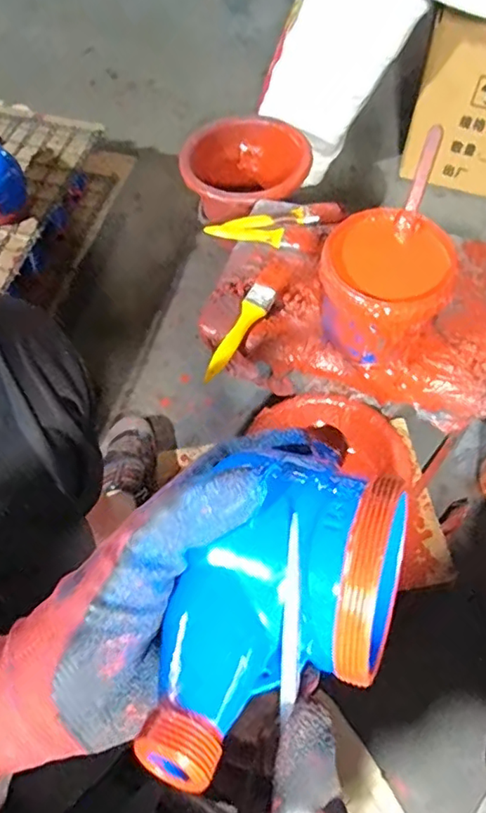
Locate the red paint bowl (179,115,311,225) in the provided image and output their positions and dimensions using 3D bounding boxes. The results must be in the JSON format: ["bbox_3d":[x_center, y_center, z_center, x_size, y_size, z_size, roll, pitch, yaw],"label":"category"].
[{"bbox_3d":[0.006,-0.392,0.971,0.208,0.120,0.215,-9,62,-3],"label":"red paint bowl"}]

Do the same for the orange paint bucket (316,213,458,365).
[{"bbox_3d":[0.164,-0.135,0.664,0.138,0.129,0.137,-1,62,2],"label":"orange paint bucket"}]

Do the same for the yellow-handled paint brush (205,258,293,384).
[{"bbox_3d":[0.005,-0.114,0.726,0.039,0.029,0.189,31,81,17],"label":"yellow-handled paint brush"}]

